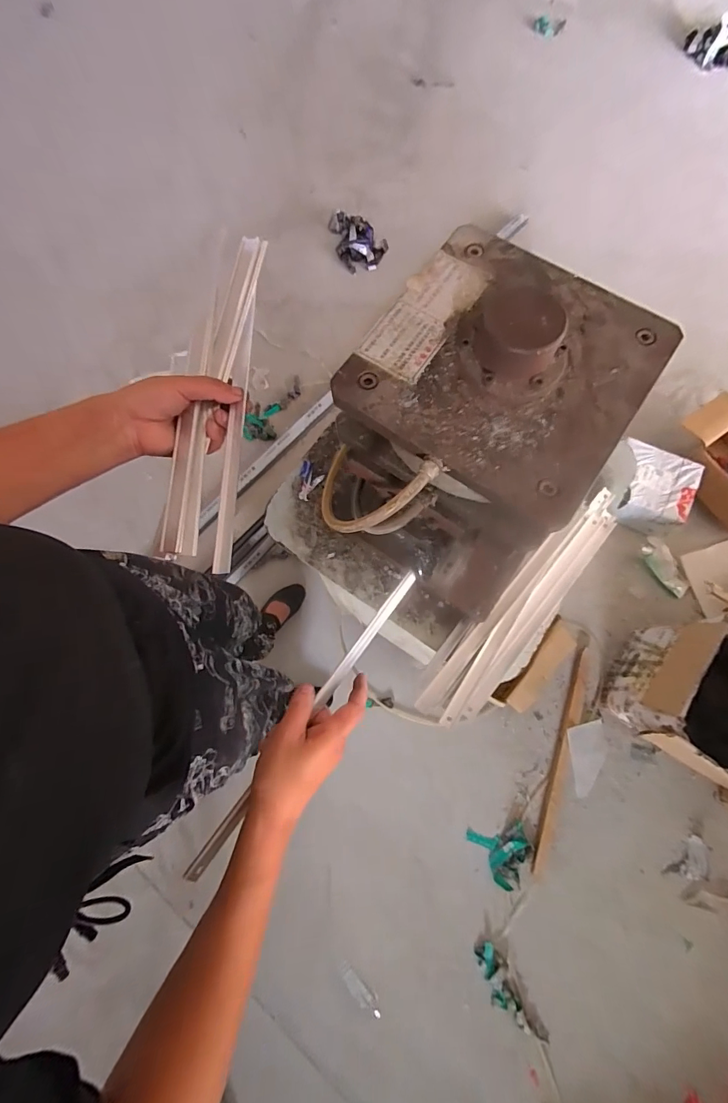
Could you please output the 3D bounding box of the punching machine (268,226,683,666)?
[{"bbox_3d":[0.063,-0.113,0.471,0.313,0.315,0.311,32,79,10],"label":"punching machine"}]

